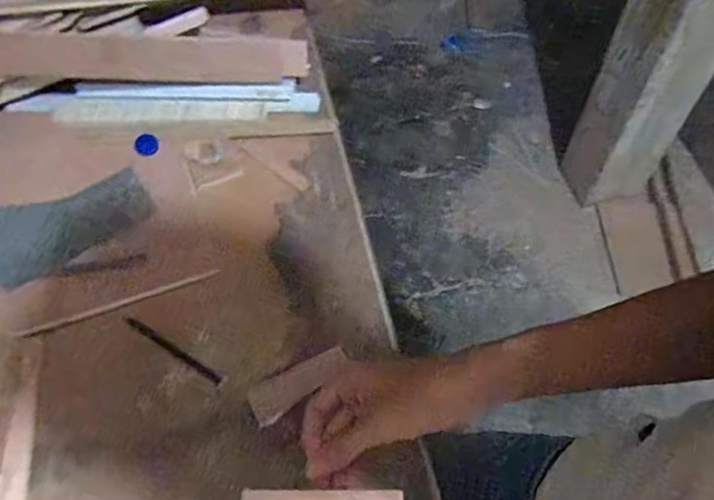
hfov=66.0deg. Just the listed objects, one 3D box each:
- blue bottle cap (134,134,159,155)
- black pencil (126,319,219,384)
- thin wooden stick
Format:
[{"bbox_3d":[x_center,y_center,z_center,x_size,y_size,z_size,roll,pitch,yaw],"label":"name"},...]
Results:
[{"bbox_3d":[-0.287,-0.144,0.749,0.031,0.011,0.031,1,57,-1],"label":"blue bottle cap"},{"bbox_3d":[-0.202,0.109,0.602,0.131,0.005,0.010,28,61,16],"label":"black pencil"},{"bbox_3d":[-0.265,0.059,0.623,0.214,0.007,0.011,-18,59,-13],"label":"thin wooden stick"}]

